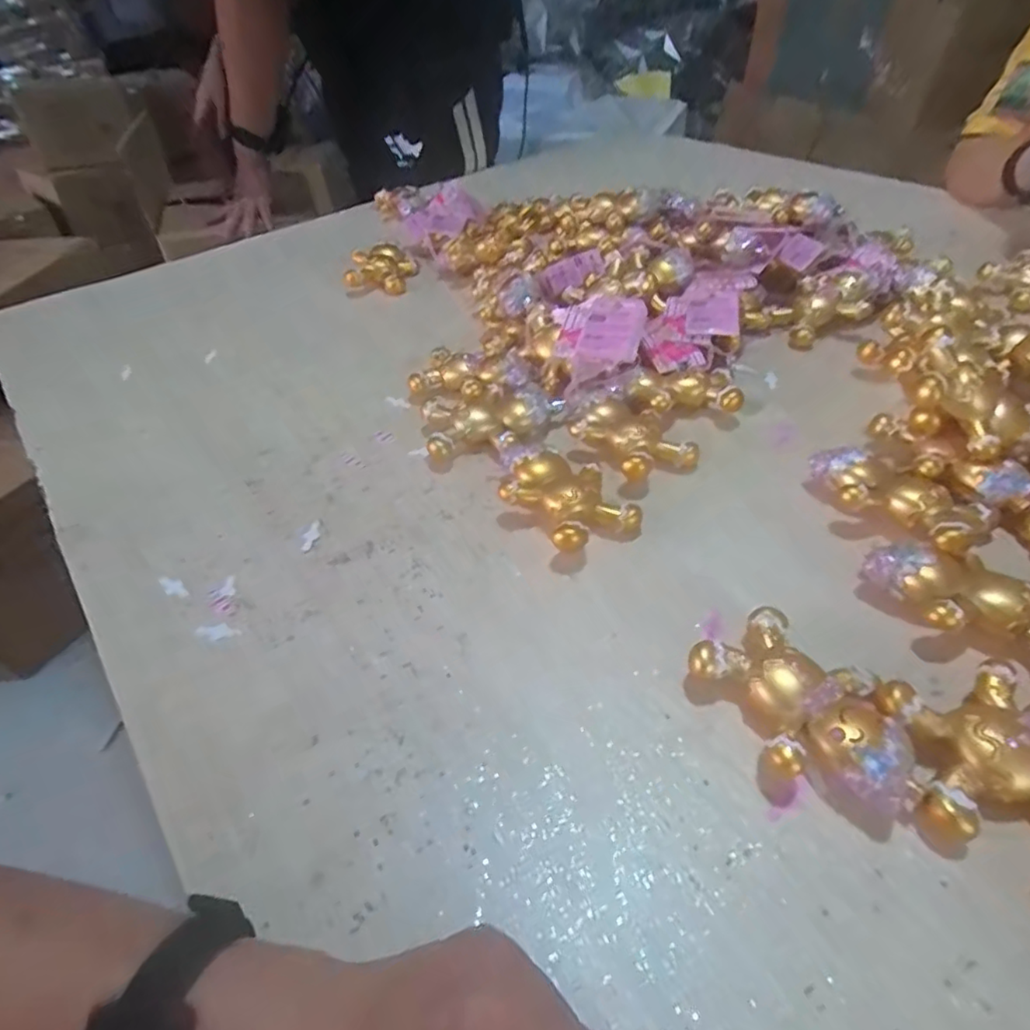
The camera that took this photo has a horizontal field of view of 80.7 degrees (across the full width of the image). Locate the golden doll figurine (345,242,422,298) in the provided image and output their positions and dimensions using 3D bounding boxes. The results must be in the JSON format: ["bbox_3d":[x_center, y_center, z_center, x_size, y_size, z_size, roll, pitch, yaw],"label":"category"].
[{"bbox_3d":[-0.167,-0.310,0.764,0.082,0.037,0.062,-1,44,3],"label":"golden doll figurine"}]

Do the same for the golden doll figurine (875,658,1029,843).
[{"bbox_3d":[0.242,0.117,0.295,0.102,0.031,0.079,-4,43,0],"label":"golden doll figurine"}]

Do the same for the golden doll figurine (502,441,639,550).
[{"bbox_3d":[0.034,-0.015,0.447,0.079,0.031,0.098,-21,46,-17],"label":"golden doll figurine"}]

